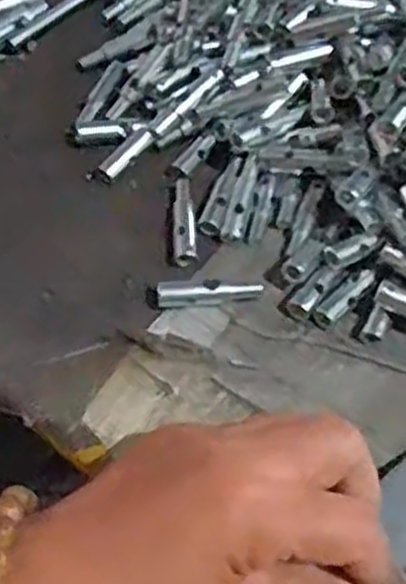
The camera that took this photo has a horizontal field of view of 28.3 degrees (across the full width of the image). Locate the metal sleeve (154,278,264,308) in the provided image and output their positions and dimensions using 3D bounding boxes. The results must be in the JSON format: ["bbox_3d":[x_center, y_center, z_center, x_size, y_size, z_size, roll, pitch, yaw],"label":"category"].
[{"bbox_3d":[0.003,-0.001,0.384,0.052,0.008,0.012,-7,59,-3],"label":"metal sleeve"}]

